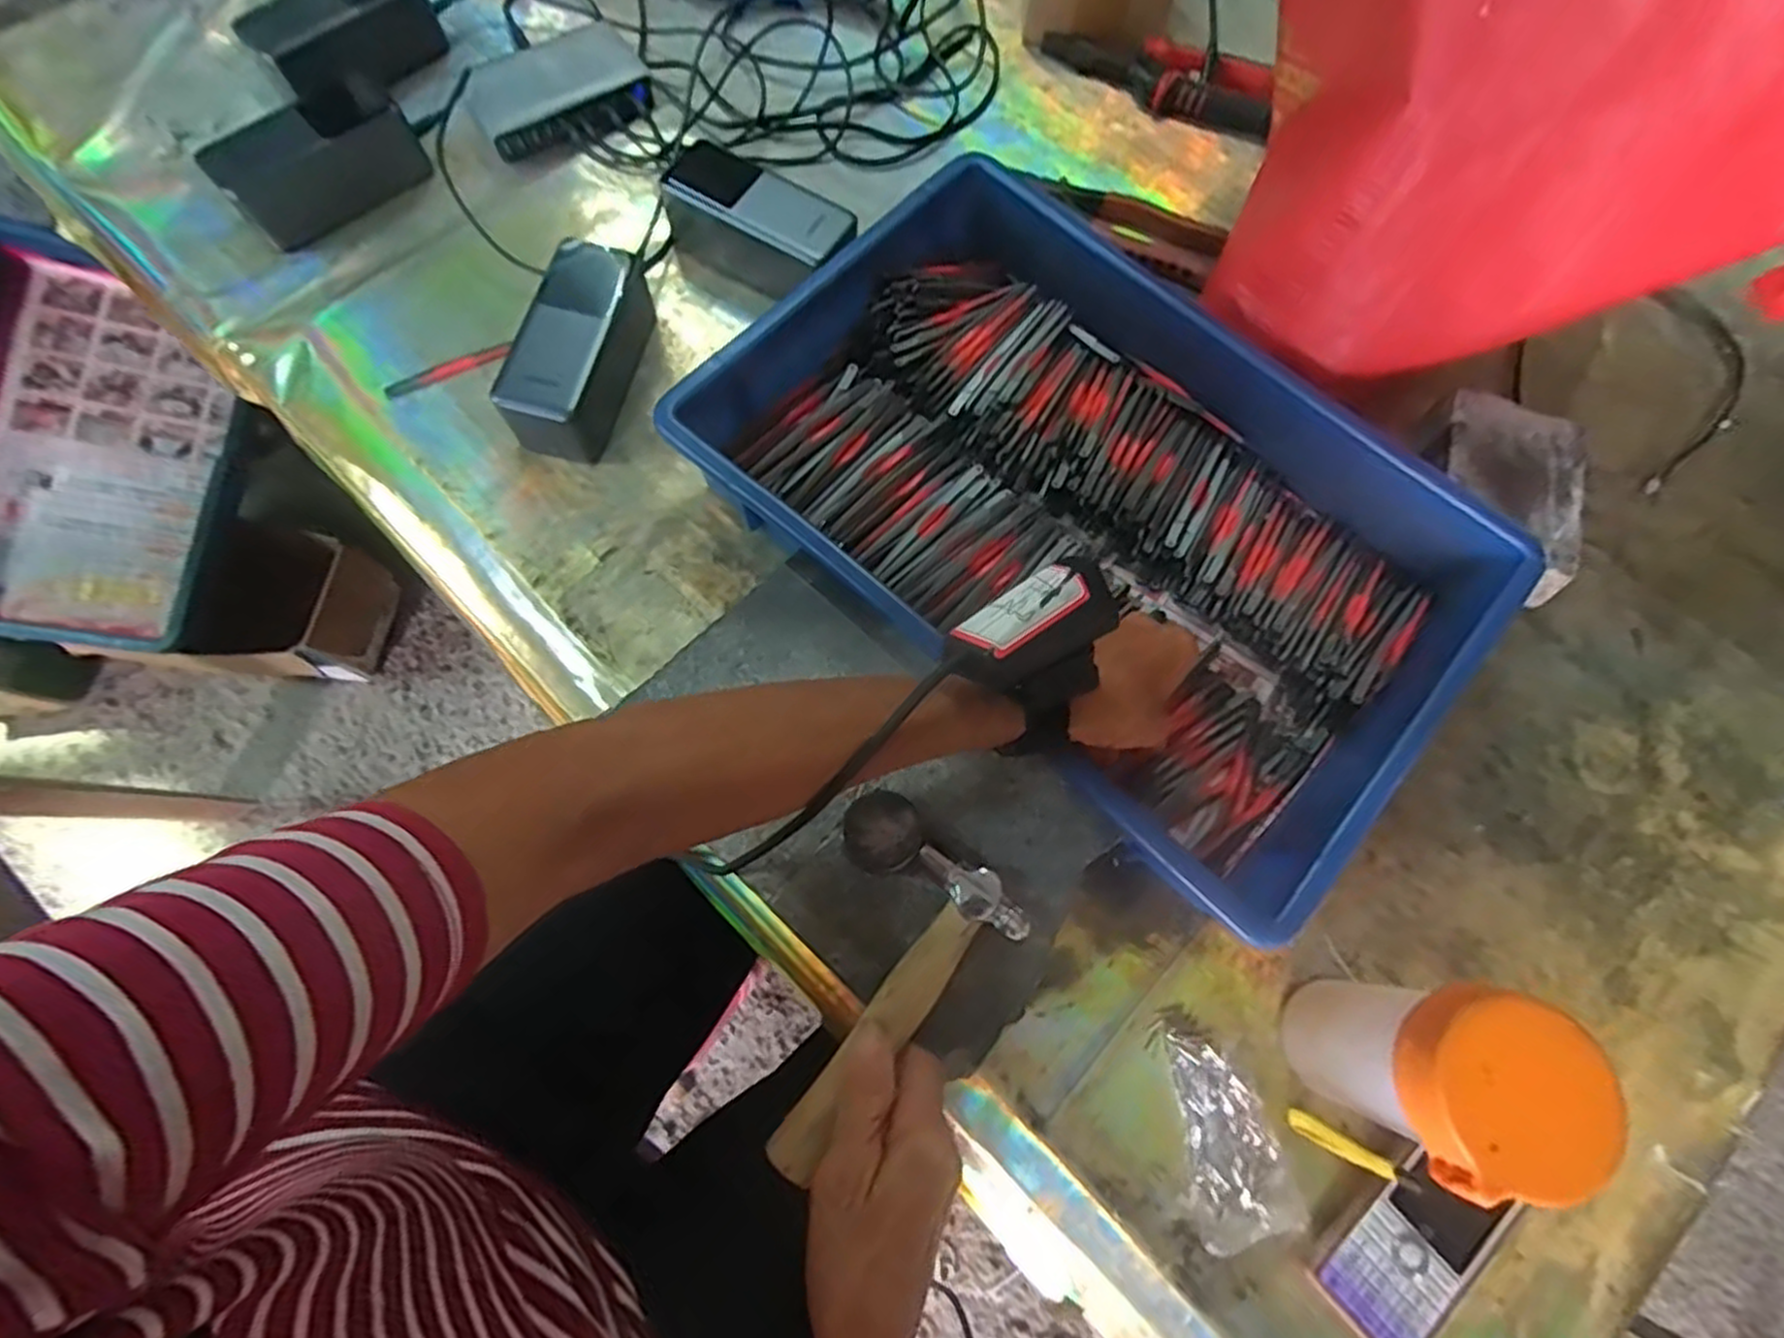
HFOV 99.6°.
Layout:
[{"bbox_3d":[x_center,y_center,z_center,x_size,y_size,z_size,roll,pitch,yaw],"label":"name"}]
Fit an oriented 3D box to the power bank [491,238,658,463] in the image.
[{"bbox_3d":[-0.198,-0.201,0.477,0.052,0.057,0.125,17,74,4],"label":"power bank"}]

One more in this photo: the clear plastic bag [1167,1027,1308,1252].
[{"bbox_3d":[0.174,0.238,0.385,0.054,0.016,0.094,-6,74,-4],"label":"clear plastic bag"}]

